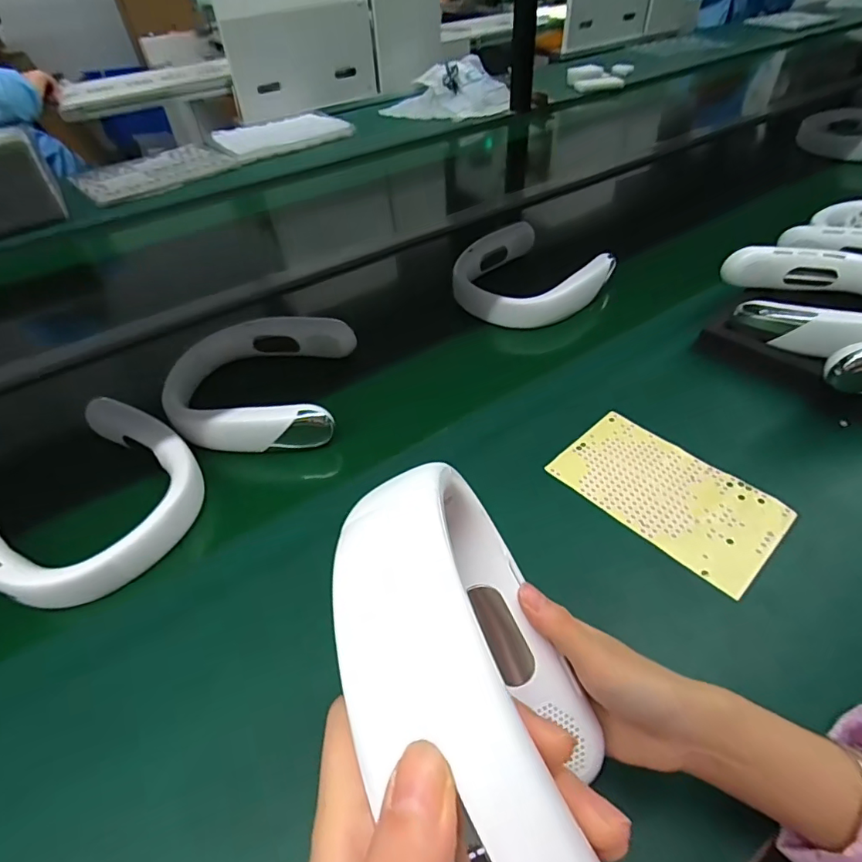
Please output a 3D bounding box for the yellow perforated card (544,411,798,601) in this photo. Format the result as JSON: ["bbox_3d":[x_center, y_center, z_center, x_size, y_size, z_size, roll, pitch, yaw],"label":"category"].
[{"bbox_3d":[0.215,0.054,0.469,0.109,0.008,0.184,-34,54,-26],"label":"yellow perforated card"}]

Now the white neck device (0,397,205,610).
[{"bbox_3d":[-0.323,0.065,0.481,0.190,0.048,0.191,25,52,24],"label":"white neck device"}]

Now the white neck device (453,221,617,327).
[{"bbox_3d":[0.141,-0.217,0.722,0.204,0.052,0.190,-33,53,-25],"label":"white neck device"}]

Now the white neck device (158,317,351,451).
[{"bbox_3d":[-0.204,-0.057,0.587,0.205,0.043,0.193,1,47,4],"label":"white neck device"}]

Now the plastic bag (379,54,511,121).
[{"bbox_3d":[0.038,-0.938,1.402,0.352,0.092,0.218,1,47,4],"label":"plastic bag"}]

